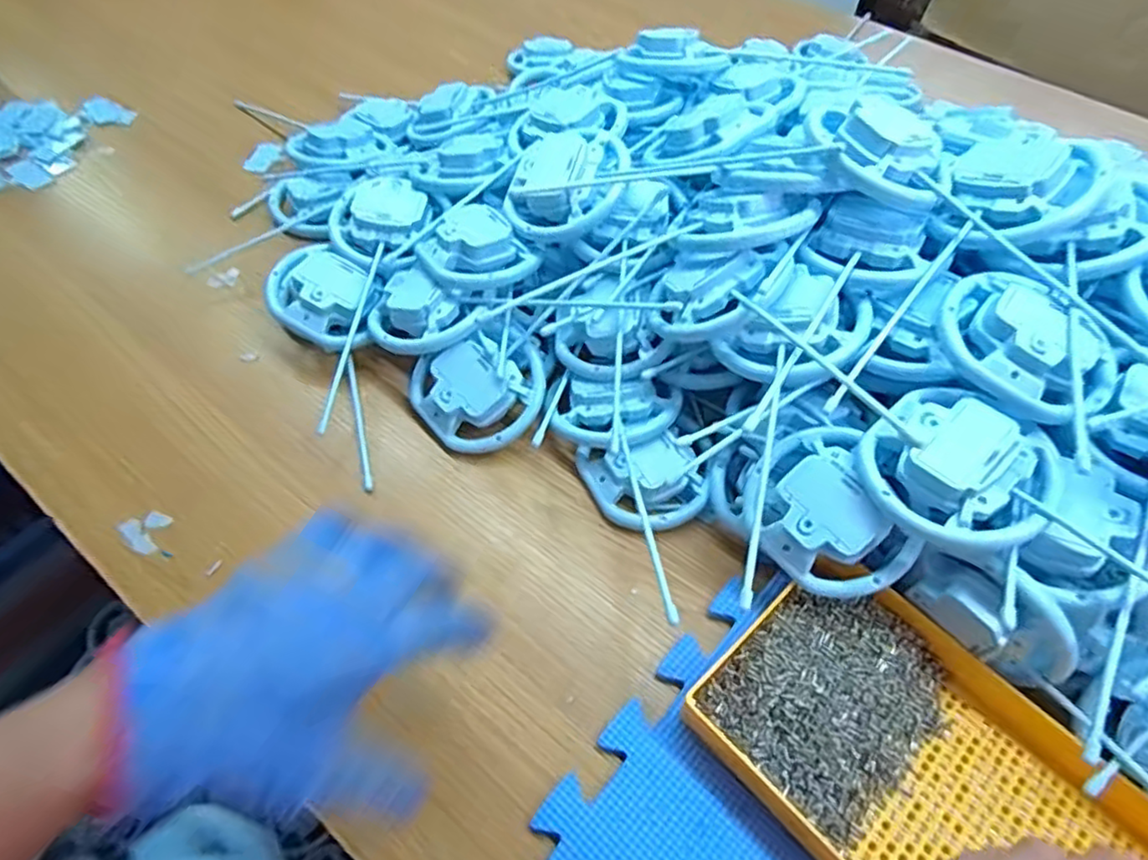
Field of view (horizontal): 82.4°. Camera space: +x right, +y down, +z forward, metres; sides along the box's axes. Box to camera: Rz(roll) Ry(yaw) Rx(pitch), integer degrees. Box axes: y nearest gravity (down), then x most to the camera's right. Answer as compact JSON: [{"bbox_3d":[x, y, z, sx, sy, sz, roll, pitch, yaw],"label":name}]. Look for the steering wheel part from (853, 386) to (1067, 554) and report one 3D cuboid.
[{"bbox_3d":[0.217,0.022,0.371,0.099,0.043,0.088,35,60,19],"label":"steering wheel part"}]

